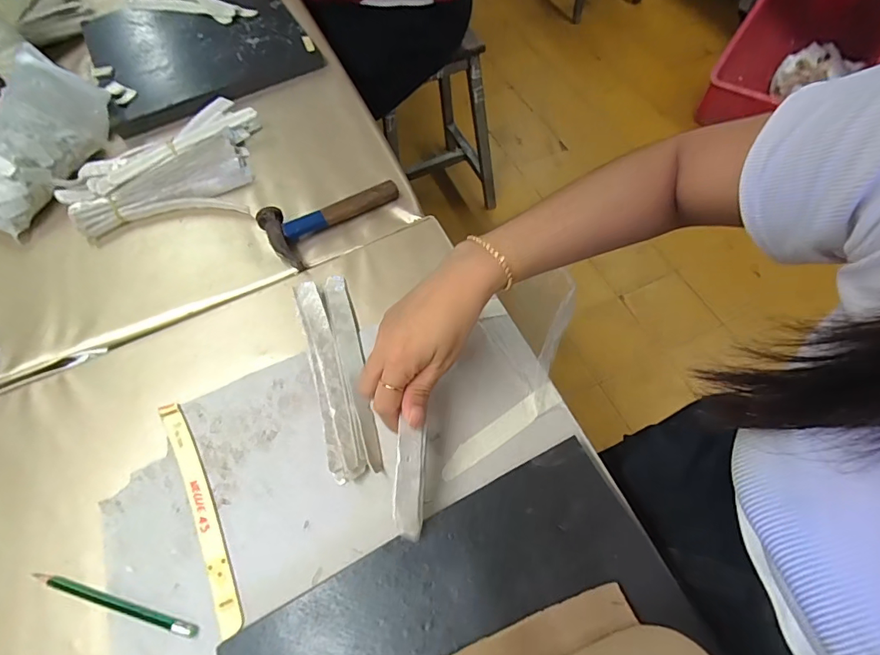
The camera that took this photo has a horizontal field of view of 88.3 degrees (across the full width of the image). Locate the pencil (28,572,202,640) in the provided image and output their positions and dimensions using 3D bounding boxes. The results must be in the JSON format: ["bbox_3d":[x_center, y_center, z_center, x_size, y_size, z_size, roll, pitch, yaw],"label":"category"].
[{"bbox_3d":[-0.253,0.213,0.350,0.144,0.004,0.009,12,64,9],"label":"pencil"}]

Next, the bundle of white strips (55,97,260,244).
[{"bbox_3d":[-0.349,-0.203,0.572,0.230,0.030,0.168,-12,62,-3],"label":"bundle of white strips"}]

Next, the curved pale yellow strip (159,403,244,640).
[{"bbox_3d":[-0.203,0.150,0.383,0.020,0.004,0.203,-29,64,-11],"label":"curved pale yellow strip"}]

